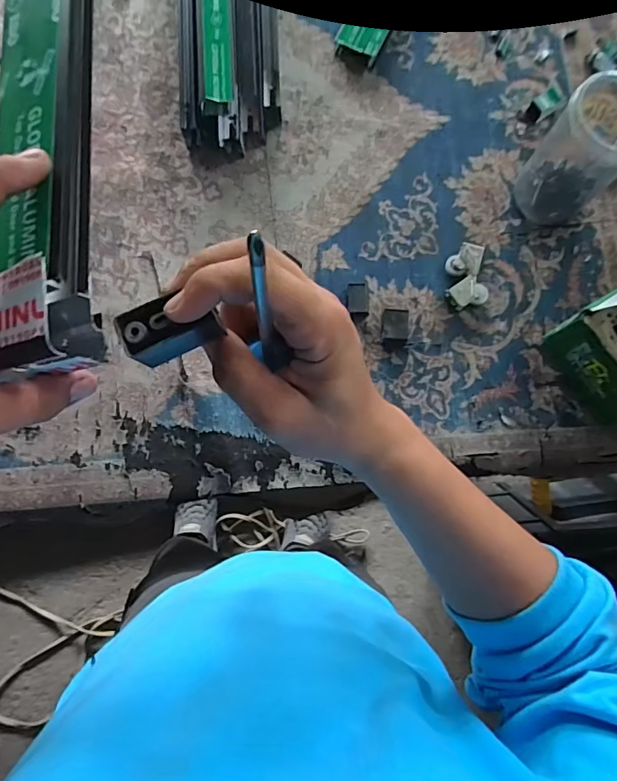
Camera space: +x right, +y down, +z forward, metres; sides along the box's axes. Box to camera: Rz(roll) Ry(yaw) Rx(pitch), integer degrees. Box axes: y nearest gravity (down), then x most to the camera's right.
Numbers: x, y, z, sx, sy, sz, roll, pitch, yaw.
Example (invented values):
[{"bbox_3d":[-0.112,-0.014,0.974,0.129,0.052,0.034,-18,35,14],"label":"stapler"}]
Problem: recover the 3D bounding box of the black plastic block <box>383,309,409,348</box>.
[{"bbox_3d":[0.113,-0.080,0.624,0.032,0.031,0.044,0,79,1],"label":"black plastic block"}]

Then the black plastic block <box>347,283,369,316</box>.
[{"bbox_3d":[0.066,-0.118,0.631,0.027,0.025,0.042,-2,79,0],"label":"black plastic block"}]

